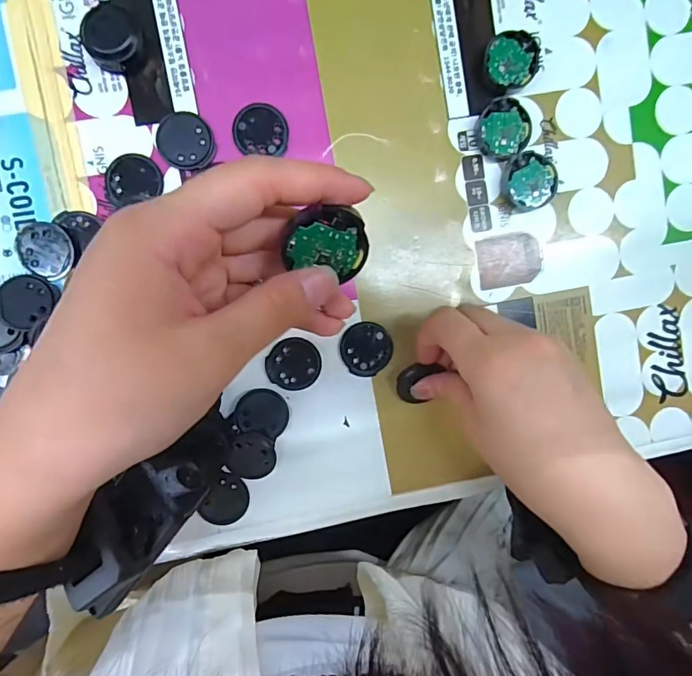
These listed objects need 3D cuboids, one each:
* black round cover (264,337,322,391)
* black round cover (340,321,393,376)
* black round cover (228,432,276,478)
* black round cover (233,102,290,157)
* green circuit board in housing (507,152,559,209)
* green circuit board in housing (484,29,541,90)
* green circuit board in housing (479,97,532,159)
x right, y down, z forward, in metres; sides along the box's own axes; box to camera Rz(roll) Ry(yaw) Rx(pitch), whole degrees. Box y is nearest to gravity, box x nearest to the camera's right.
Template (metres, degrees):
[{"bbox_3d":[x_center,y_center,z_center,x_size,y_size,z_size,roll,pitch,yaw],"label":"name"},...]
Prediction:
[{"bbox_3d":[-0.029,0.015,0.254,0.030,0.004,0.028,0,94,-4],"label":"black round cover"},{"bbox_3d":[0.012,0.007,0.257,0.029,0.004,0.030,0,94,-4],"label":"black round cover"},{"bbox_3d":[-0.052,0.066,0.254,0.025,0.006,0.027,0,94,-4],"label":"black round cover"},{"bbox_3d":[-0.046,-0.113,0.246,0.029,0.004,0.028,0,94,-4],"label":"black round cover"},{"bbox_3d":[0.103,-0.088,0.256,0.030,0.010,0.029,-41,96,-1],"label":"green circuit board in housing"},{"bbox_3d":[0.090,-0.152,0.250,0.029,0.010,0.029,-4,94,-4],"label":"green circuit board in housing"},{"bbox_3d":[0.087,-0.116,0.253,0.028,0.010,0.033,0,94,-4],"label":"green circuit board in housing"}]

